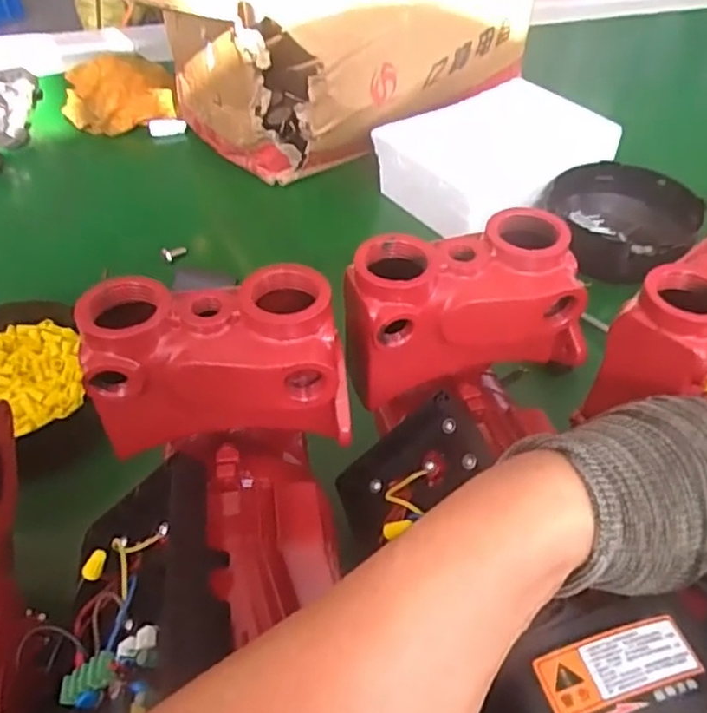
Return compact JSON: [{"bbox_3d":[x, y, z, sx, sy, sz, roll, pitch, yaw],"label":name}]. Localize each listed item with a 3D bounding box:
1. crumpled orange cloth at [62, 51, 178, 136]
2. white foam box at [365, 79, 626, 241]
[{"bbox_3d":[-0.302,-0.337,0.832,0.136,0.072,0.075,-22,50,-21],"label":"crumpled orange cloth"},{"bbox_3d":[0.157,-0.222,0.715,0.237,0.074,0.179,-27,52,-25],"label":"white foam box"}]

